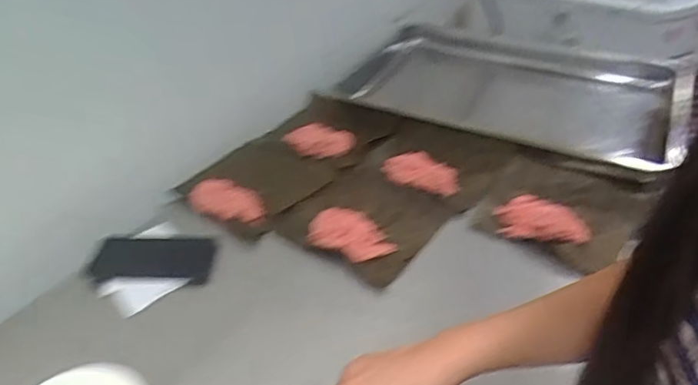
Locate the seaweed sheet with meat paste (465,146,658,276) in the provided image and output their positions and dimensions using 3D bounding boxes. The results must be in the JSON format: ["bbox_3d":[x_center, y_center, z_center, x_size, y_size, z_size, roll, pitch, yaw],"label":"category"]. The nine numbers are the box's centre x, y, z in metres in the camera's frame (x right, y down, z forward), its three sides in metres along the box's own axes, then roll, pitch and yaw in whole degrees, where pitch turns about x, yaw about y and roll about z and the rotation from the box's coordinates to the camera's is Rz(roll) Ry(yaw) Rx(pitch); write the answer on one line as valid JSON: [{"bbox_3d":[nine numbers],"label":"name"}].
[{"bbox_3d":[0.315,0.014,0.749,0.207,0.032,0.213,22,44,26],"label":"seaweed sheet with meat paste"}]

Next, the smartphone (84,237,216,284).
[{"bbox_3d":[-0.270,0.089,0.713,0.162,0.016,0.079,2,47,-2],"label":"smartphone"}]

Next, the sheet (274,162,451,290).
[{"bbox_3d":[0.022,0.031,0.754,0.197,0.020,0.189,28,47,31],"label":"sheet"}]

